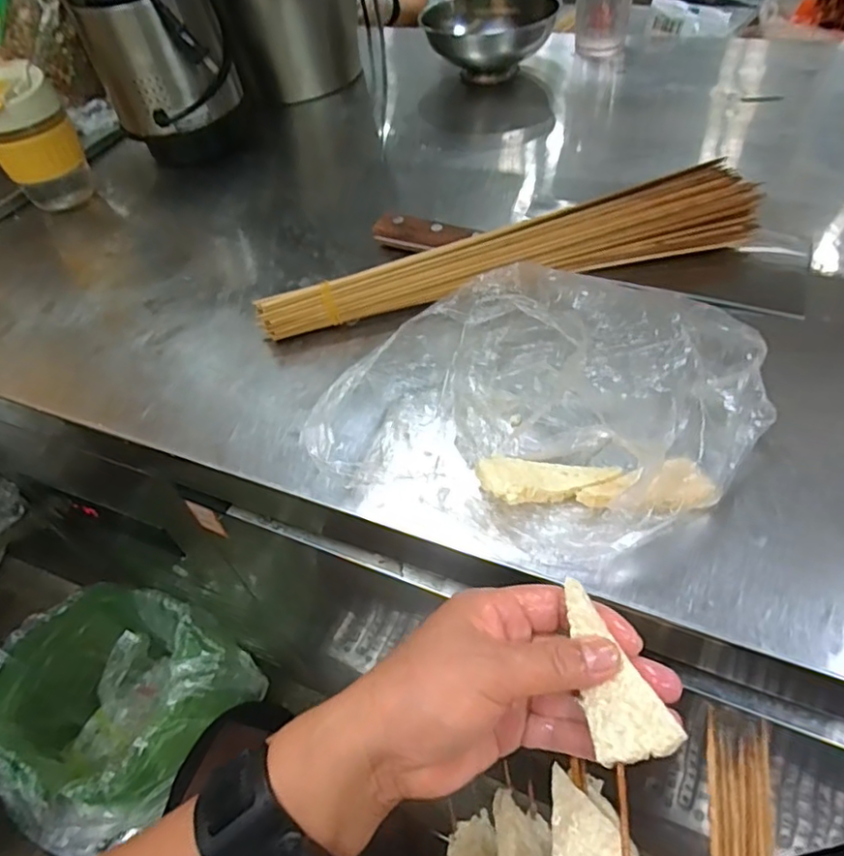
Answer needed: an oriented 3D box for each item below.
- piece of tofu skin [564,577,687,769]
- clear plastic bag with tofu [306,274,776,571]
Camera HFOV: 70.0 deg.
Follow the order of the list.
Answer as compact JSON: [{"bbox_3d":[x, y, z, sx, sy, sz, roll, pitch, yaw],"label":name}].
[{"bbox_3d":[0.076,0.105,0.258,0.030,0.005,0.073,-41,52,11],"label":"piece of tofu skin"},{"bbox_3d":[0.070,-0.022,0.358,0.253,0.093,0.160,10,51,16],"label":"clear plastic bag with tofu"}]

